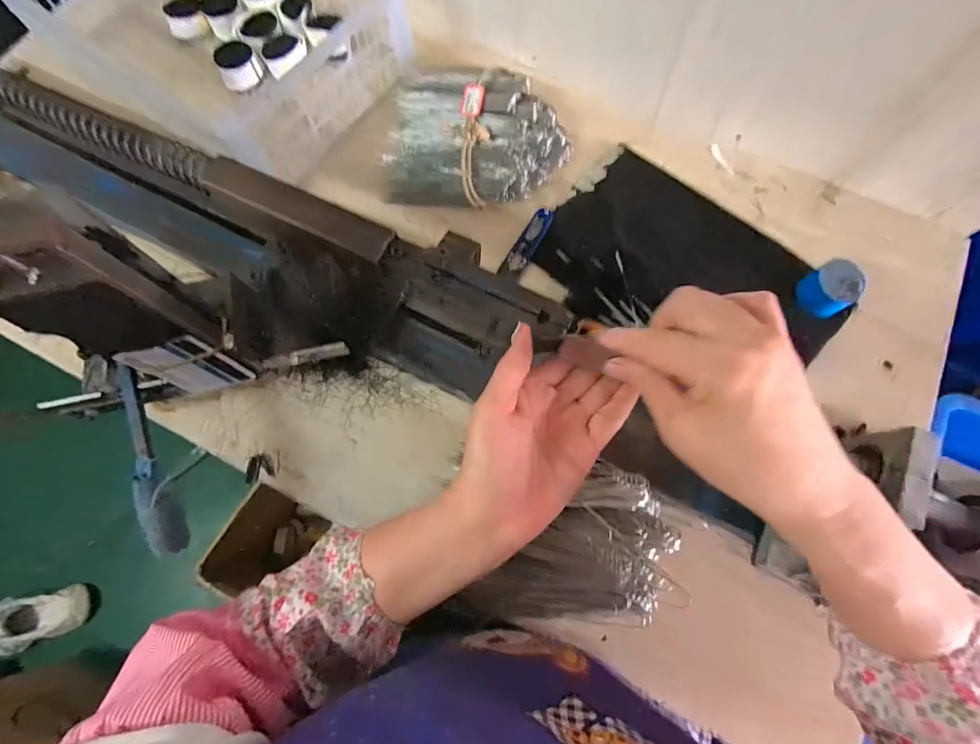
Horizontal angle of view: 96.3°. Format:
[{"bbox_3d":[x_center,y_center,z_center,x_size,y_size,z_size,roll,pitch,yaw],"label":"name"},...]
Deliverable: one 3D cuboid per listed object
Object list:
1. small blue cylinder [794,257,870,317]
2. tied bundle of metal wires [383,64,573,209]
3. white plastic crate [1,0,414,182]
[{"bbox_3d":[0.358,-0.086,0.464,0.045,0.047,0.049,0,73,0],"label":"small blue cylinder"},{"bbox_3d":[-0.016,-0.273,0.513,0.215,0.051,0.154,7,73,2],"label":"tied bundle of metal wires"},{"bbox_3d":[-0.329,-0.421,0.528,0.395,0.121,0.278,30,75,9],"label":"white plastic crate"}]

